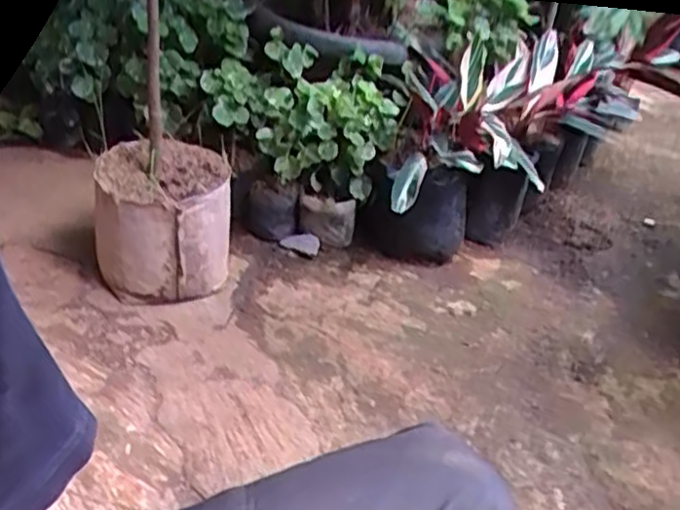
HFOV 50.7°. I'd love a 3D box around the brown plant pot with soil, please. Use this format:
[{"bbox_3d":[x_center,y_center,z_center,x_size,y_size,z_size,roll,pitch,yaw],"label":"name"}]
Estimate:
[{"bbox_3d":[-0.311,-0.062,1.274,0.221,0.214,0.211,0,32,-10],"label":"brown plant pot with soil"}]

